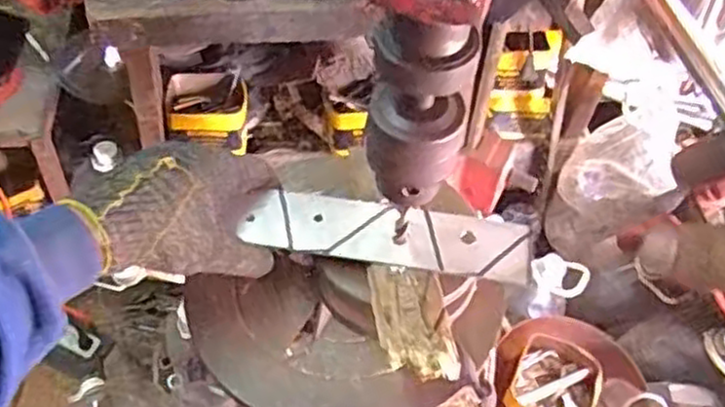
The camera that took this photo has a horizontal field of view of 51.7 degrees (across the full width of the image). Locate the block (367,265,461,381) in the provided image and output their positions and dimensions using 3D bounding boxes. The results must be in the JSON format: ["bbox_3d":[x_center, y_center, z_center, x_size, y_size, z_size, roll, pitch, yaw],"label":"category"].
[{"bbox_3d":[0.033,0.076,0.501,0.046,0.017,0.083,-7,55,-10],"label":"block"}]

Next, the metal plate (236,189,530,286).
[{"bbox_3d":[0.020,0.021,0.531,0.194,0.007,0.048,9,62,6],"label":"metal plate"}]

